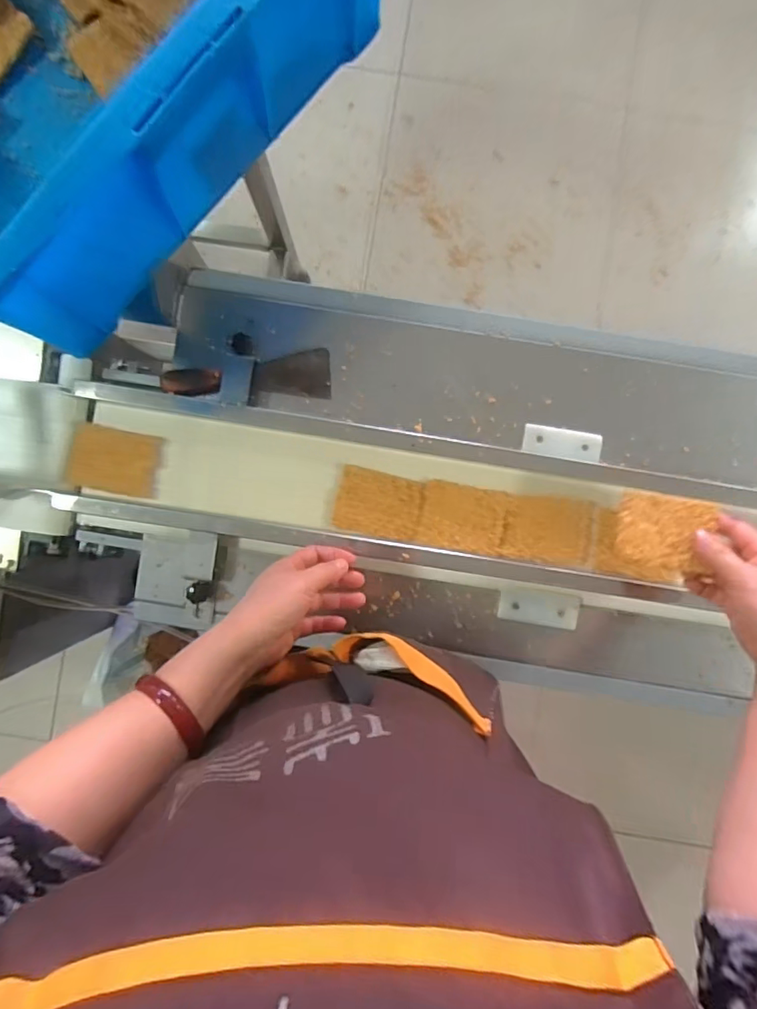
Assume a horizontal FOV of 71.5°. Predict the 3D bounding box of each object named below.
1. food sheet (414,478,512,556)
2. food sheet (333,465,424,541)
[{"bbox_3d":[0.092,0.014,0.569,0.090,0.006,0.069,10,90,0],"label":"food sheet"},{"bbox_3d":[0.001,0.000,0.568,0.090,0.006,0.066,12,90,0],"label":"food sheet"}]

